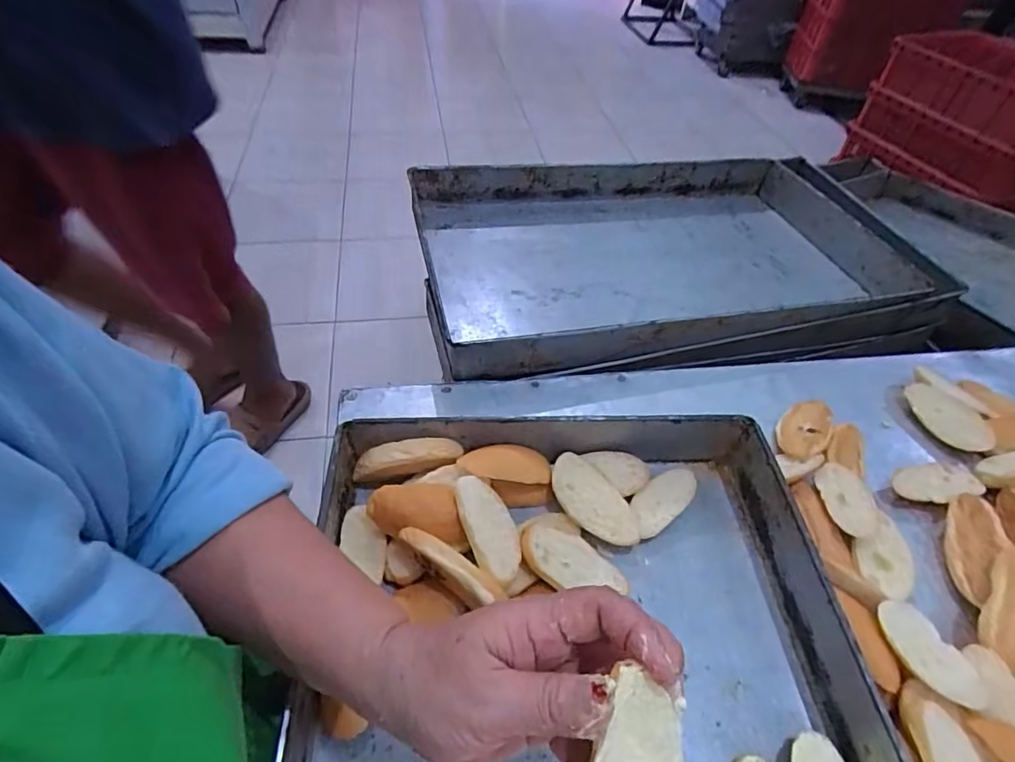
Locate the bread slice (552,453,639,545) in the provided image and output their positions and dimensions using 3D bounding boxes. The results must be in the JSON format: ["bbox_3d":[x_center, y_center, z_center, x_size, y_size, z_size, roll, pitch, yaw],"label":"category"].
[{"bbox_3d":[0.074,0.103,0.457,0.090,0.007,0.045,40,68,18],"label":"bread slice"}]

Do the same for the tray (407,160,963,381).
[{"bbox_3d":[0.221,-0.180,0.741,0.652,0.085,0.370,-7,49,-11],"label":"tray"}]

